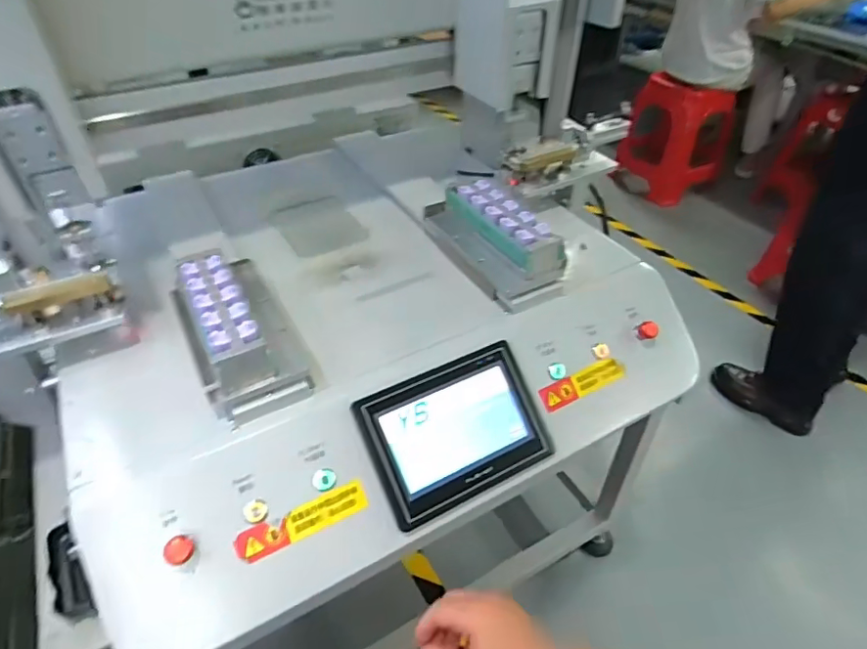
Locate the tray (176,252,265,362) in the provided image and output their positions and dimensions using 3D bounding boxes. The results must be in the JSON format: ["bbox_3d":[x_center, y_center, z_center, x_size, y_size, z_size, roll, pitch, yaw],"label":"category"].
[{"bbox_3d":[-0.230,-0.029,0.575,0.049,0.014,0.178,-20,46,-22],"label":"tray"}]

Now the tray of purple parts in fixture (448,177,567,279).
[{"bbox_3d":[0.088,-0.133,0.706,0.060,0.041,0.189,-23,47,-24],"label":"tray of purple parts in fixture"}]

